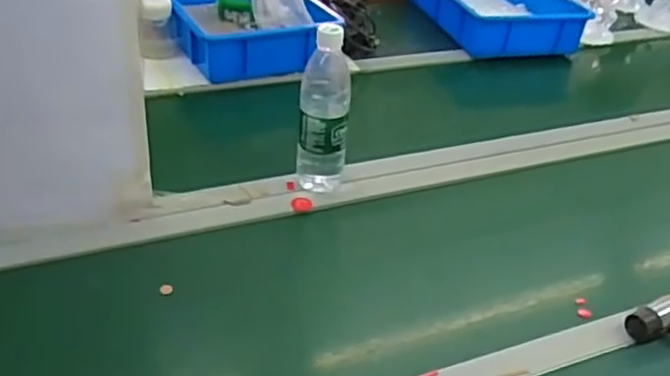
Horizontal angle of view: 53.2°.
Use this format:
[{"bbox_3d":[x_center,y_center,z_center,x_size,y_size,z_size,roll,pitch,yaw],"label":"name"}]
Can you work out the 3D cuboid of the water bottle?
[{"bbox_3d":[-0.014,-0.099,0.893,0.067,0.228,0.060,6,36,0],"label":"water bottle"}]

